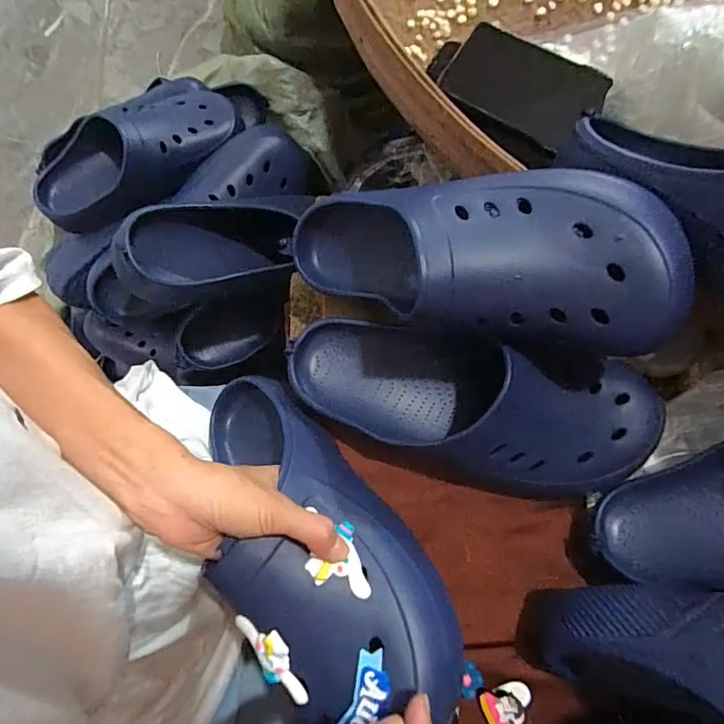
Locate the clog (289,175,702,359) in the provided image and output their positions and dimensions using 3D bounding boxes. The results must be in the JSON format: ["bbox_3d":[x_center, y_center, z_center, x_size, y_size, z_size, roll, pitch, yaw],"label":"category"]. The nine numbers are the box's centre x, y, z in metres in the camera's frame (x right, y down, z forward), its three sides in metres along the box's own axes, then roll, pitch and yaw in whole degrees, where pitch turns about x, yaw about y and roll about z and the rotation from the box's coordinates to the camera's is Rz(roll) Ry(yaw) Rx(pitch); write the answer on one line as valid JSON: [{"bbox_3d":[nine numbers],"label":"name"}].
[{"bbox_3d":[0.067,-0.077,0.353,0.287,0.089,0.113,13,73,31],"label":"clog"}]

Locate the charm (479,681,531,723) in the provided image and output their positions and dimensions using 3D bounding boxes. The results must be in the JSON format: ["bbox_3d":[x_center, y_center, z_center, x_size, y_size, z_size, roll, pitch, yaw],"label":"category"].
[{"bbox_3d":[0.108,0.254,0.360,0.037,0.010,0.026,-14,75,-3],"label":"charm"}]

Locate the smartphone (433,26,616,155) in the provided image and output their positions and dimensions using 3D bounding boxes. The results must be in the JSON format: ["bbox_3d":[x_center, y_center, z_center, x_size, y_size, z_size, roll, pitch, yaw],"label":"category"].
[{"bbox_3d":[0.148,-0.252,0.452,0.136,0.068,0.009,22,44,-5],"label":"smartphone"}]

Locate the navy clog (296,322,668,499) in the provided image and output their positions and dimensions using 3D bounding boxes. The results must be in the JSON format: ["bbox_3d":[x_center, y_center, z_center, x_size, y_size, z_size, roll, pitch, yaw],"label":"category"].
[{"bbox_3d":[0.085,0.031,0.370,0.293,0.085,0.112,8,75,3],"label":"navy clog"}]

